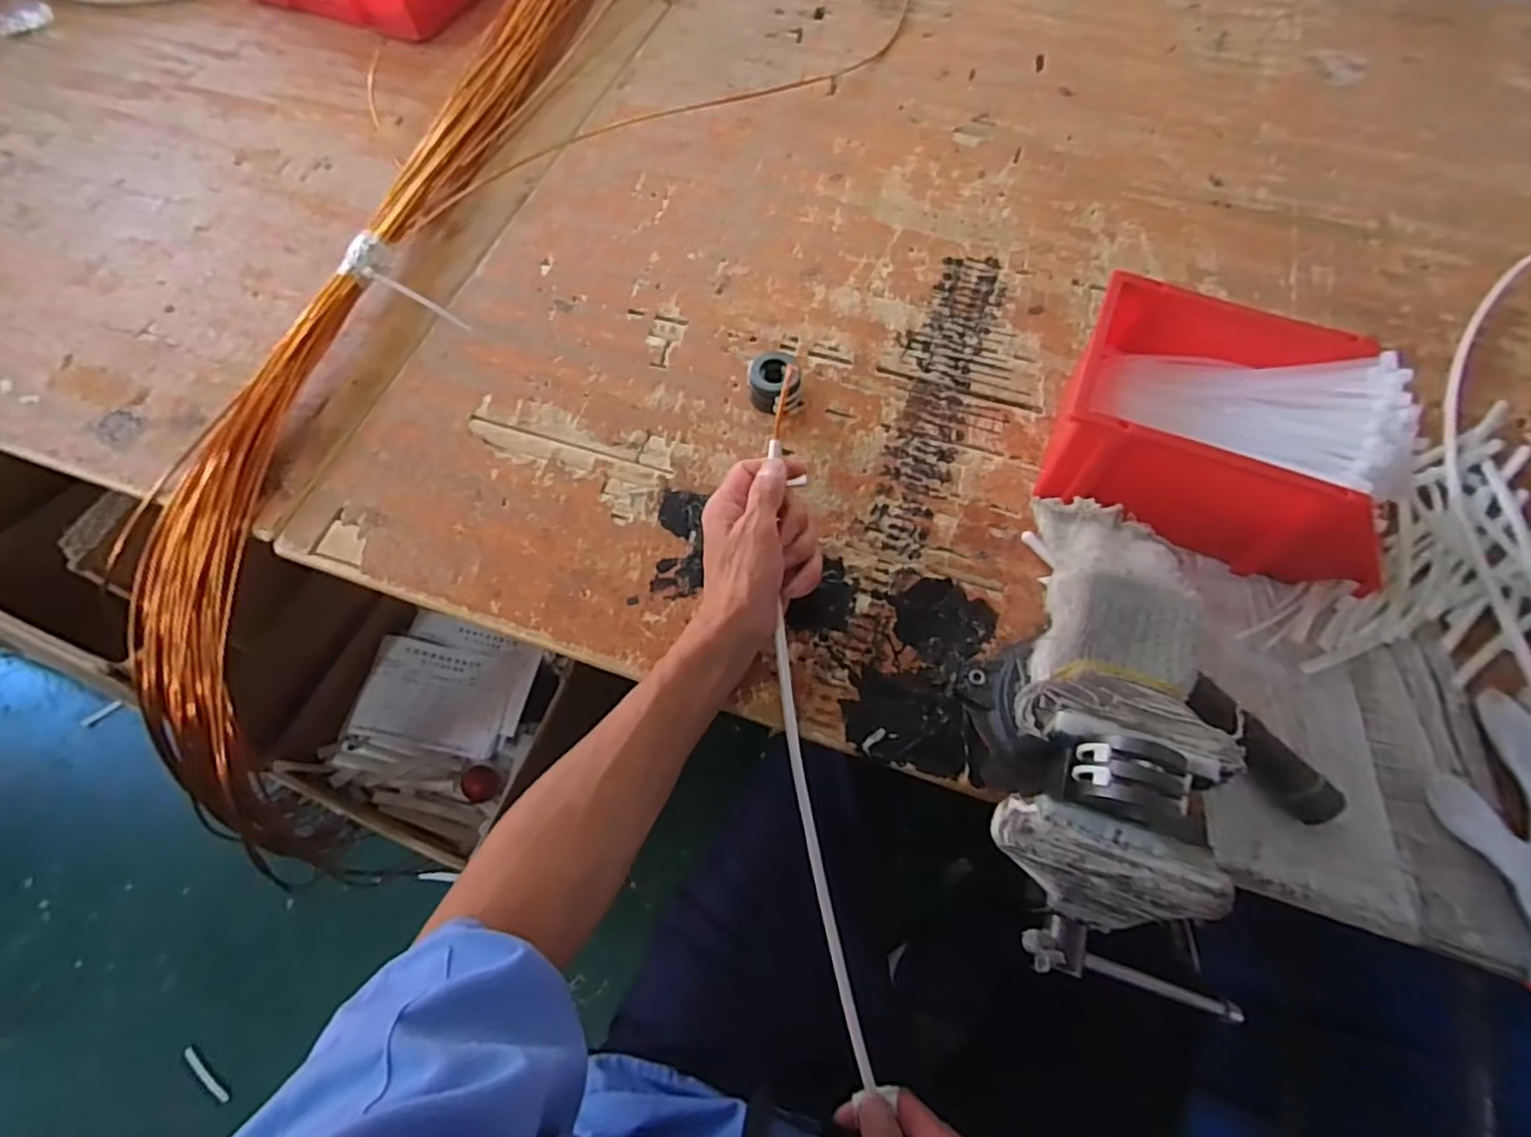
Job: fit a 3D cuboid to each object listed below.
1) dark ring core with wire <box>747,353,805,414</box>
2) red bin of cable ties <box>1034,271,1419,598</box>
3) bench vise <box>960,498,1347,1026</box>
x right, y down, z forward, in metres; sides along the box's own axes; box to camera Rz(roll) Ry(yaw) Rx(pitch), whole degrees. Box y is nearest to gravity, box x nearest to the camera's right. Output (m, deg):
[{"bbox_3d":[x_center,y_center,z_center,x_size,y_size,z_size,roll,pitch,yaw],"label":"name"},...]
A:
[{"bbox_3d":[0.010,-0.162,0.594,0.048,0.034,0.045,0,64,1],"label":"dark ring core with wire"},{"bbox_3d":[0.339,-0.094,0.518,0.225,0.120,0.153,19,66,9],"label":"red bin of cable ties"},{"bbox_3d":[0.192,0.081,0.411,0.101,0.155,0.270,13,65,7],"label":"bench vise"}]

